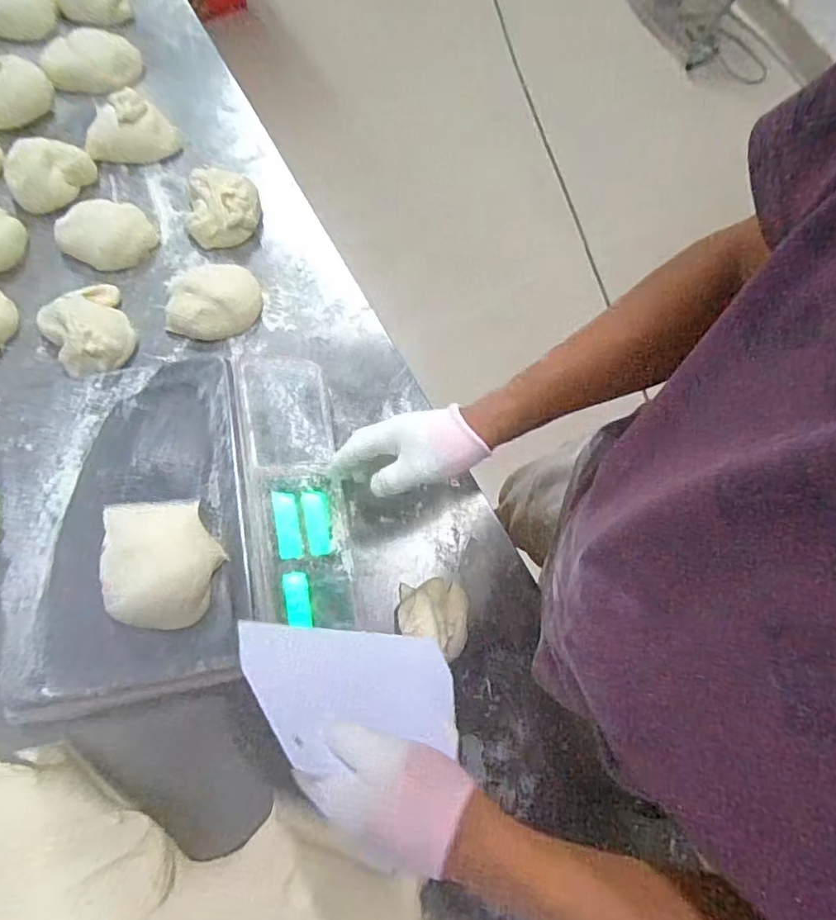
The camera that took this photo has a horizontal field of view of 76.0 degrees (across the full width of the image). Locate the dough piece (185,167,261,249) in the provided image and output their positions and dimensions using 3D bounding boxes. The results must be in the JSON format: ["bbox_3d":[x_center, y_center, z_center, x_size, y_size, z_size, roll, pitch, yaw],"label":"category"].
[{"bbox_3d":[-0.262,-0.338,0.702,0.097,0.047,0.098,0,73,1],"label":"dough piece"}]

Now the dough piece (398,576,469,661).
[{"bbox_3d":[0.016,0.169,0.583,0.076,0.055,0.080,5,73,3],"label":"dough piece"}]

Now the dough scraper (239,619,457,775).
[{"bbox_3d":[-0.045,0.183,0.430,0.185,0.006,0.114,15,27,-31],"label":"dough scraper"}]

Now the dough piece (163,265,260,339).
[{"bbox_3d":[-0.260,-0.203,0.671,0.120,0.038,0.098,-16,74,-3],"label":"dough piece"}]

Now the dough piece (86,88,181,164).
[{"bbox_3d":[-0.393,-0.455,0.737,0.119,0.042,0.081,7,74,3],"label":"dough piece"}]

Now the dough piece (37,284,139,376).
[{"bbox_3d":[-0.408,-0.160,0.652,0.097,0.046,0.126,-25,74,-6],"label":"dough piece"}]

